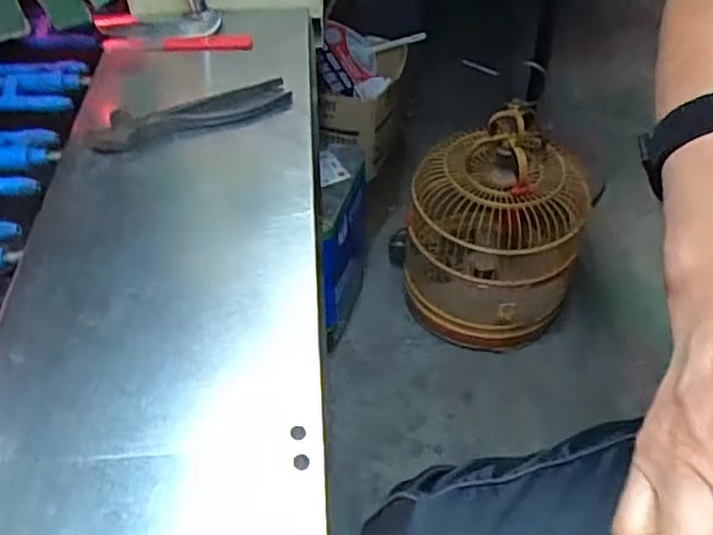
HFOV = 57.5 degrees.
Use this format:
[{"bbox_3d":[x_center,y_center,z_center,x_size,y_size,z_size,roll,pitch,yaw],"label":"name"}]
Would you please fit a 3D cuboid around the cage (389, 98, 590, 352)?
[{"bbox_3d":[0.264,-0.067,1.273,0.327,0.419,0.279,-3,48,-4],"label":"cage"}]

